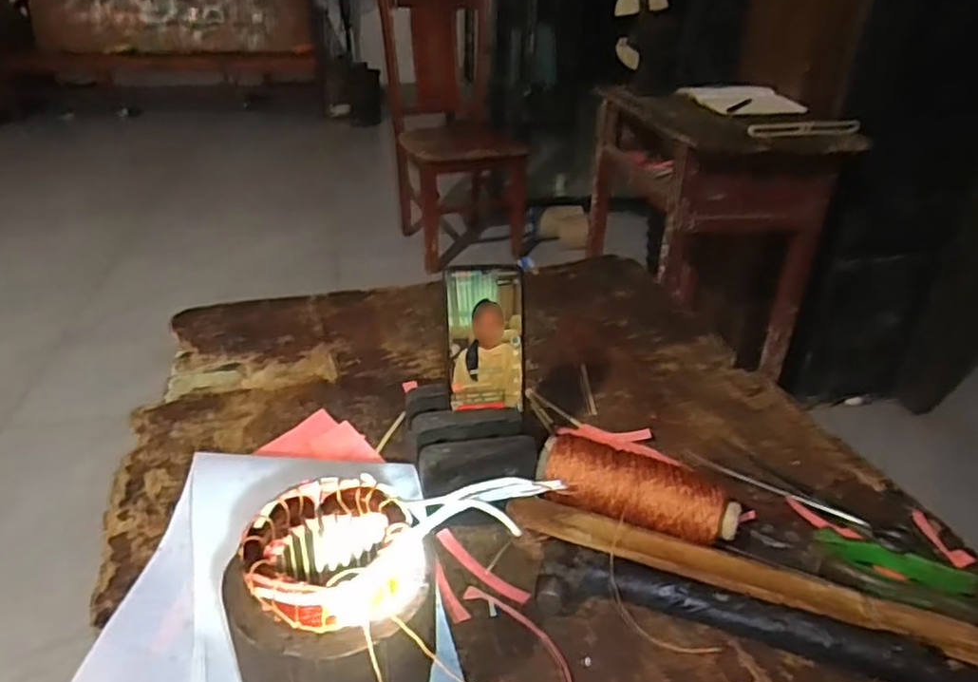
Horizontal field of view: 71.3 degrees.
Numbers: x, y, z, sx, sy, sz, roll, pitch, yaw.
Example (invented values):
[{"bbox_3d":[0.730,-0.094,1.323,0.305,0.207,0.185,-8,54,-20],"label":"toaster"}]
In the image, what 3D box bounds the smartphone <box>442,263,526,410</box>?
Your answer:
[{"bbox_3d":[-0.002,-0.002,0.647,0.076,0.134,0.007,-4,9,-14],"label":"smartphone"}]

